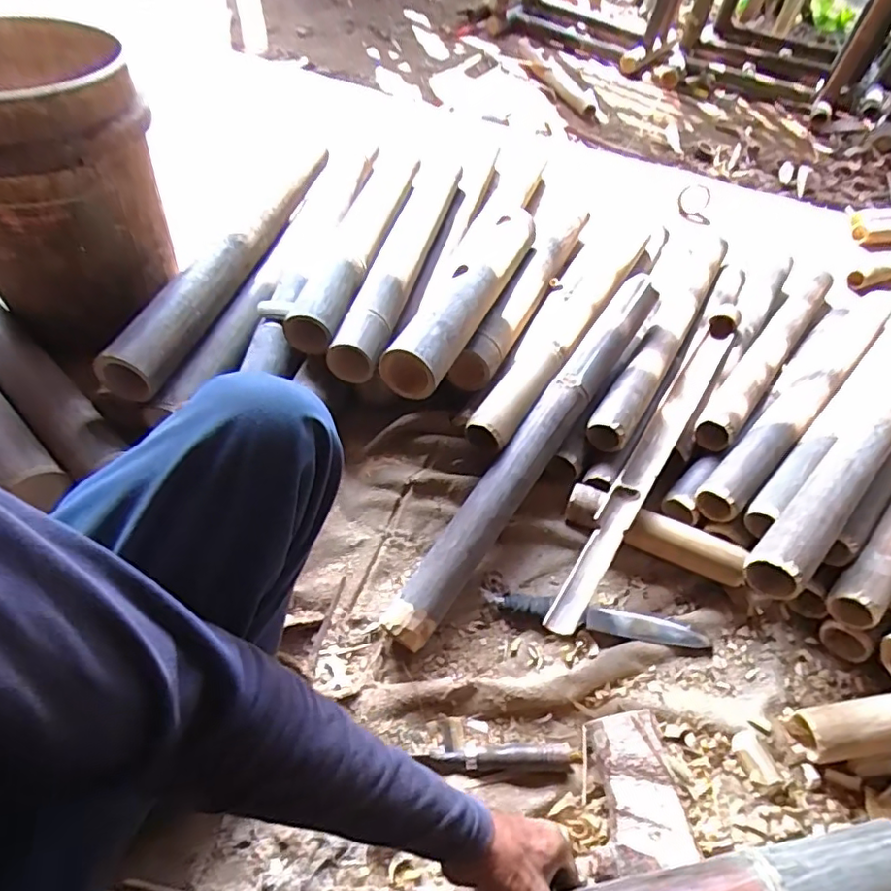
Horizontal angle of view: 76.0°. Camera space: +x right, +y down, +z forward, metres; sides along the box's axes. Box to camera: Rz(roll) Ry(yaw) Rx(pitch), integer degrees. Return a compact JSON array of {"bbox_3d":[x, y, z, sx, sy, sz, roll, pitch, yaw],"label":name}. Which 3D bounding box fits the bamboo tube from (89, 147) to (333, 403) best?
[{"bbox_3d":[-0.320,-0.319,0.926,0.075,0.077,0.680,17,53,6],"label":"bamboo tube"}]

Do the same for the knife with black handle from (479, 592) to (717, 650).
[{"bbox_3d":[0.188,0.211,0.702,0.274,0.021,0.032,8,52,1],"label":"knife with black handle"}]

